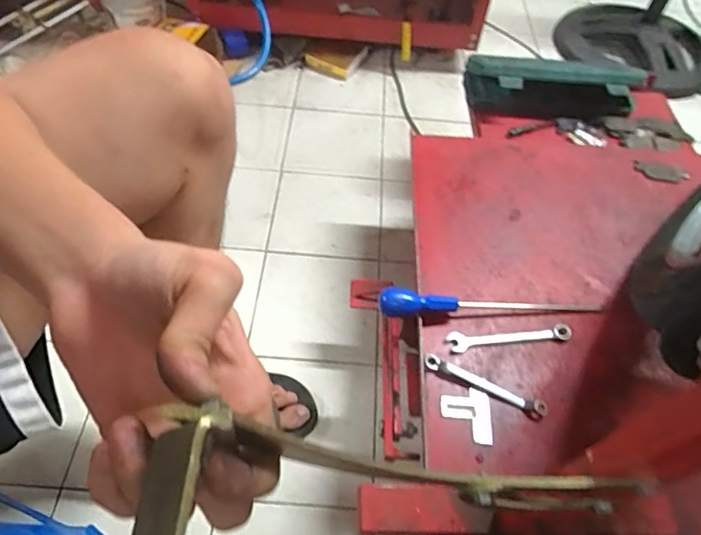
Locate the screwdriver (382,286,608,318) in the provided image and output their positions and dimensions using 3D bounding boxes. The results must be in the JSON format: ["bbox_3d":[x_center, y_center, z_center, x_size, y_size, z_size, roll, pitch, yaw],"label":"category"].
[{"bbox_3d":[0.171,0.042,0.594,0.274,0.031,0.027,-1,55,-2],"label":"screwdriver"}]

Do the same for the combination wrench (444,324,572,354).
[{"bbox_3d":[0.189,0.082,0.586,0.147,0.008,0.026,-7,55,-4],"label":"combination wrench"}]

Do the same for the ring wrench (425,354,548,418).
[{"bbox_3d":[0.149,0.132,0.549,0.138,0.009,0.016,22,57,15],"label":"ring wrench"}]

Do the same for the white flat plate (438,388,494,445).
[{"bbox_3d":[0.125,0.162,0.533,0.053,0.004,0.056,0,70,6],"label":"white flat plate"}]

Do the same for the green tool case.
[{"bbox_3d":[0.333,-0.297,0.823,0.281,0.093,0.069,10,55,6],"label":"green tool case"}]

